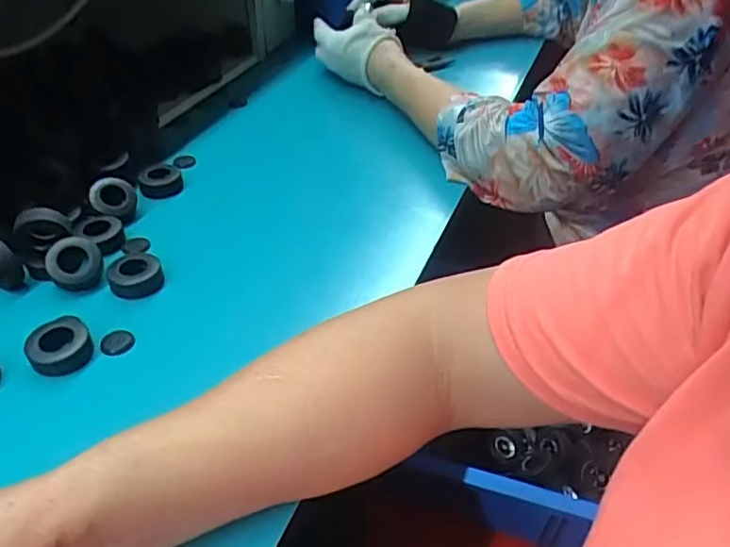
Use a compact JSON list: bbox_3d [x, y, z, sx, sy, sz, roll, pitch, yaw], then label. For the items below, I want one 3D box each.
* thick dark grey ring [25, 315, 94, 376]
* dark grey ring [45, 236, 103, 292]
[{"bbox_3d":[-0.195,0.045,0.390,0.037,0.011,0.038,-22,46,-28],"label":"thick dark grey ring"},{"bbox_3d":[-0.213,-0.008,0.449,0.039,0.015,0.039,8,69,-22],"label":"dark grey ring"}]

